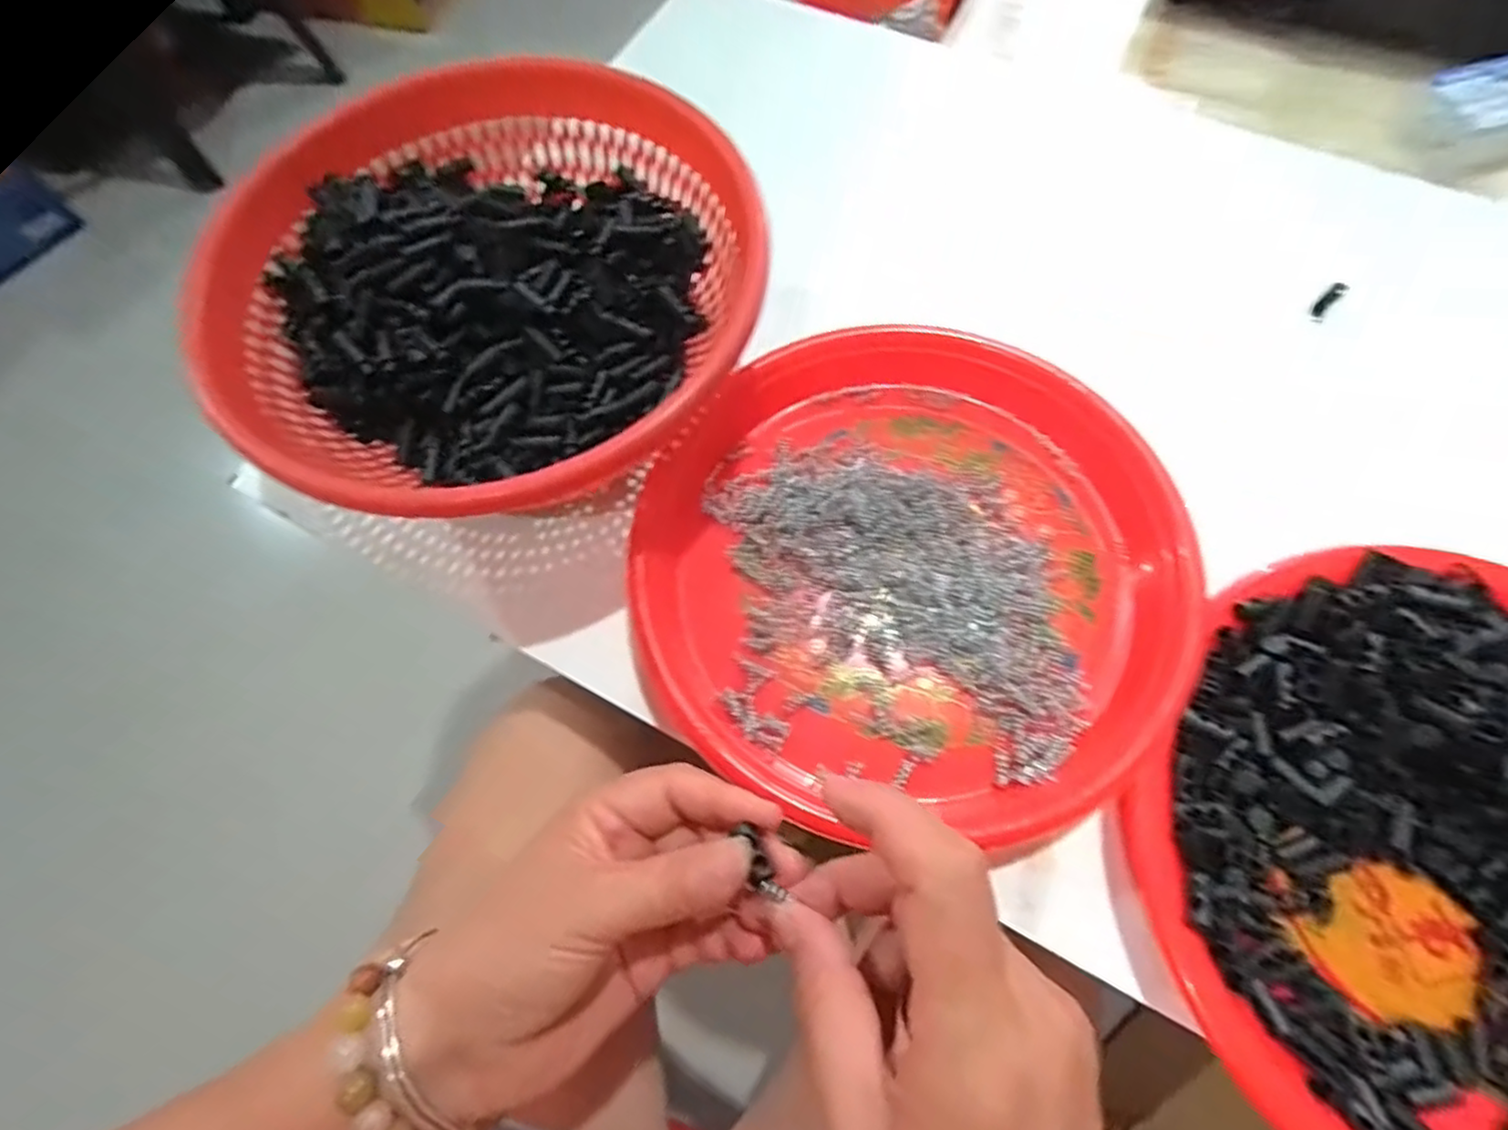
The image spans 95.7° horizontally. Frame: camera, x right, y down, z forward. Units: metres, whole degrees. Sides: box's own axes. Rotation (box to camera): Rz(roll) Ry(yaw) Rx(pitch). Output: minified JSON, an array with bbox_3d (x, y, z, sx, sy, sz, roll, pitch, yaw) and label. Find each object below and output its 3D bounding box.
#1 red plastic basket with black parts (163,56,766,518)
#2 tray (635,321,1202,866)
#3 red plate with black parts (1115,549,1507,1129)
[{"bbox_3d":[-0.110,-0.123,0.338,0.236,0.119,0.236,-1,68,2],"label":"red plastic basket with black parts"},{"bbox_3d":[0.077,-0.009,0.329,0.239,0.034,0.260,-1,68,2],"label":"tray"},{"bbox_3d":[0.276,0.114,0.252,0.232,0.041,0.241,-1,68,2],"label":"red plate with black parts"}]

